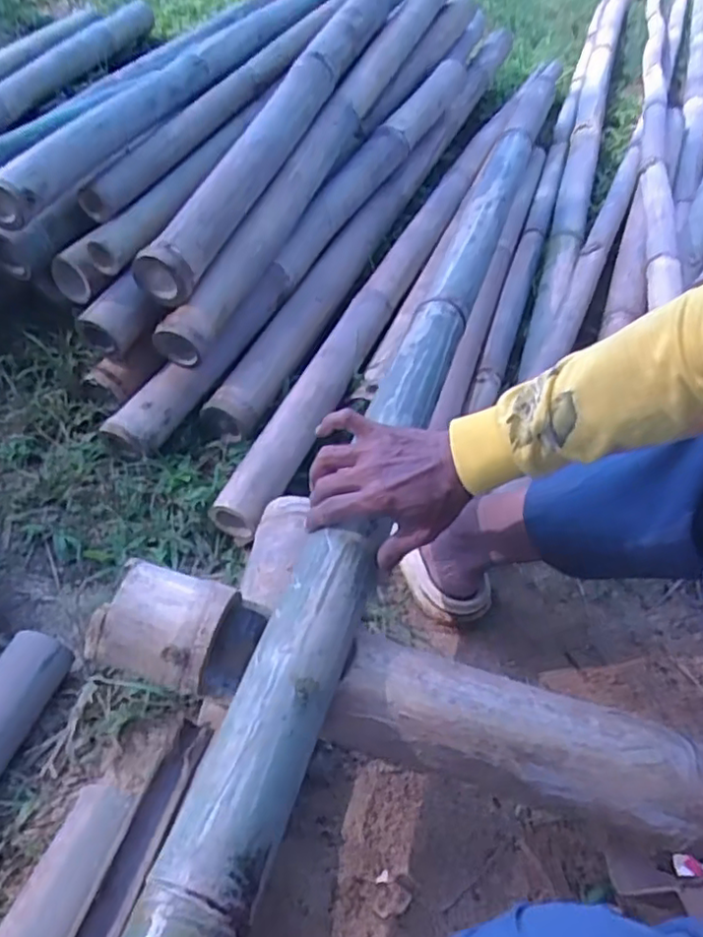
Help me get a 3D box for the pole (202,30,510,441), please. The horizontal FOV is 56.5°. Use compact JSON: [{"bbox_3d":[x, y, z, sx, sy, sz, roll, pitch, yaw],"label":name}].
[{"bbox_3d":[0.090,-0.518,1.244,0.078,0.093,1.219,23,61,16],"label":"pole"}]

